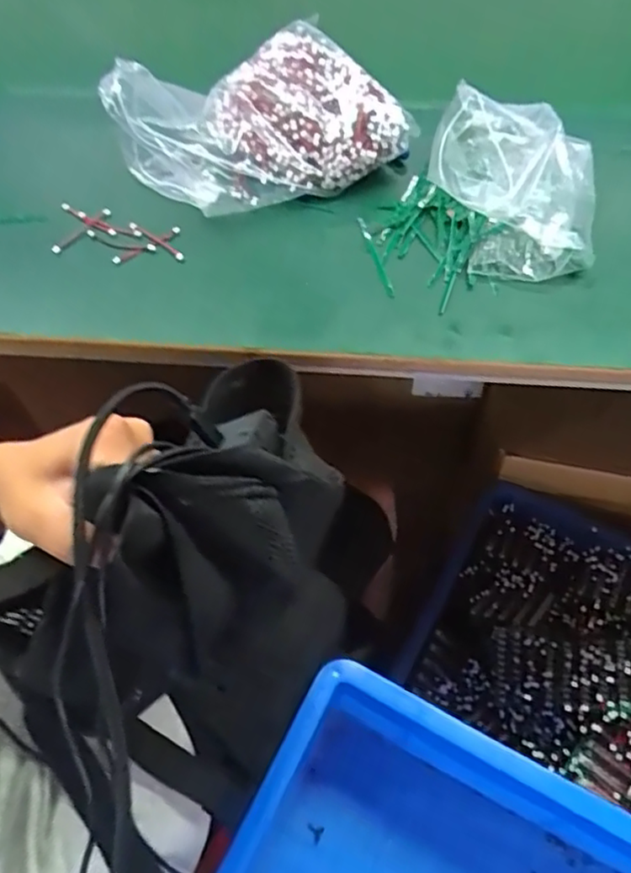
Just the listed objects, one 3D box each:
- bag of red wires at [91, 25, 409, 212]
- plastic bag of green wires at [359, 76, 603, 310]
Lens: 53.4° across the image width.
[{"bbox_3d":[-0.046,-0.261,0.512,0.223,0.081,0.134,-13,57,-8],"label":"bag of red wires"},{"bbox_3d":[0.133,-0.188,0.479,0.160,0.063,0.195,17,58,12],"label":"plastic bag of green wires"}]

